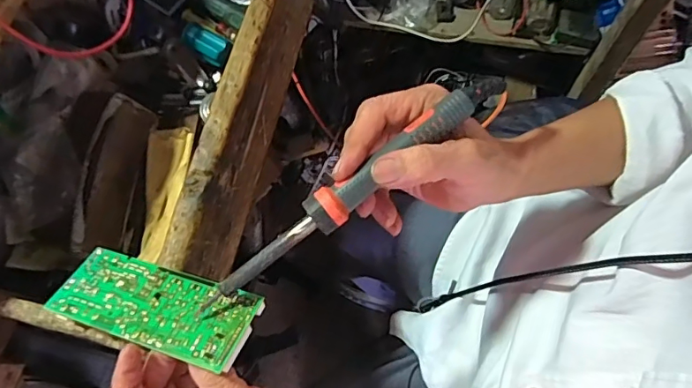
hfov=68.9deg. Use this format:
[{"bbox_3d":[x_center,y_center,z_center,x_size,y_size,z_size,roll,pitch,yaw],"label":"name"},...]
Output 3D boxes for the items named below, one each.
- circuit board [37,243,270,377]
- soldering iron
[{"bbox_3d":[-0.128,0.073,0.335,0.140,0.007,0.055,12,48,19],"label":"circuit board"},{"bbox_3d":[0.003,0.000,0.314,0.231,0.017,0.023,-38,72,0],"label":"soldering iron"}]

